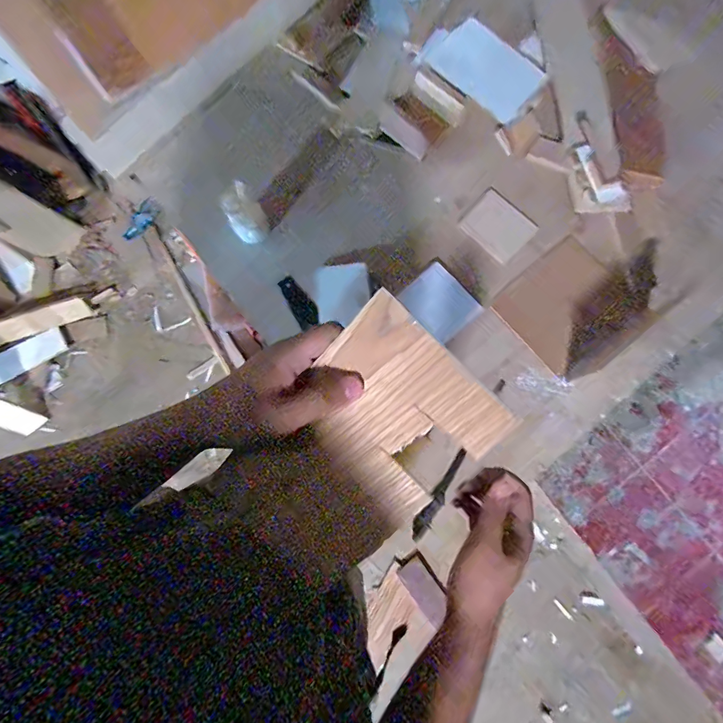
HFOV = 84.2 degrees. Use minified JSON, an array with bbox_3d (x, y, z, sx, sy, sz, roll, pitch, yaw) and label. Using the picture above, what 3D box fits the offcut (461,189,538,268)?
[{"bbox_3d":[0.274,-0.270,0.803,0.123,0.011,0.097,43,105,1],"label":"offcut"}]

